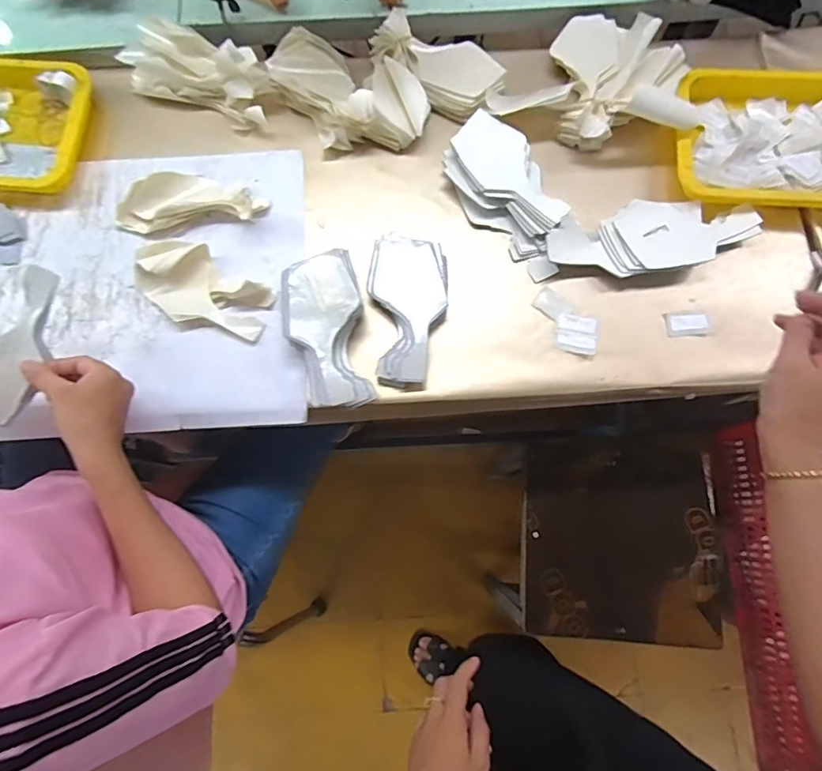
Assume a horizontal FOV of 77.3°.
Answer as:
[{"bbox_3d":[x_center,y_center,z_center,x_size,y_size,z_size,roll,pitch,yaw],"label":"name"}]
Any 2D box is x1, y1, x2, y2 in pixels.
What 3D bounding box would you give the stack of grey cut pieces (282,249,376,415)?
[{"bbox_3d":[-0.100,-0.066,0.632,0.100,0.055,0.193,-17,76,-4],"label":"stack of grey cut pieces"}]

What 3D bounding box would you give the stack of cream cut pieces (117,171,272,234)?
[{"bbox_3d":[-0.292,-0.250,0.681,0.193,0.043,0.083,-2,76,0],"label":"stack of cream cut pieces"}]

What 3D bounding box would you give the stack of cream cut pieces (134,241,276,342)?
[{"bbox_3d":[-0.267,-0.123,0.656,0.182,0.038,0.102,32,78,8],"label":"stack of cream cut pieces"}]

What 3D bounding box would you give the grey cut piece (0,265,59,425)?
[{"bbox_3d":[-0.438,-0.043,0.570,0.067,0.040,0.175,18,77,5],"label":"grey cut piece"}]

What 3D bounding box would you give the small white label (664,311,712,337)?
[{"bbox_3d":[0.355,-0.079,0.658,0.057,0.010,0.033,-4,82,-1],"label":"small white label"}]

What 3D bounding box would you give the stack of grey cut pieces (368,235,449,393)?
[{"bbox_3d":[-0.004,-0.100,0.656,0.096,0.027,0.204,2,76,1],"label":"stack of grey cut pieces"}]

